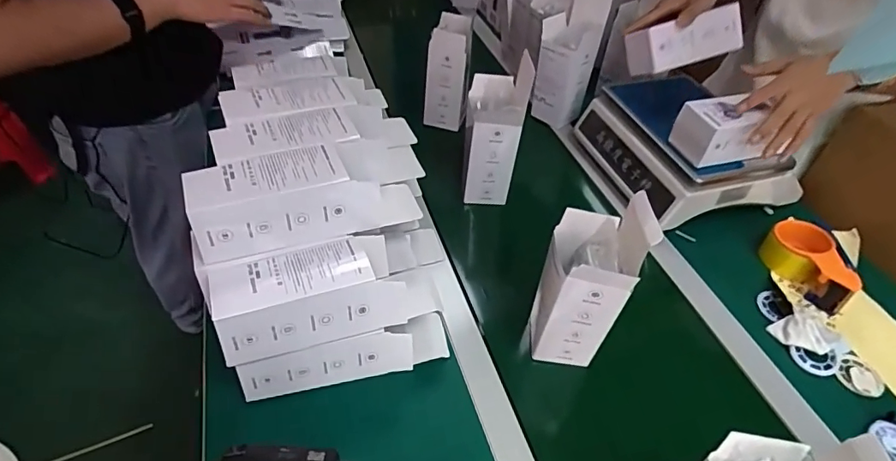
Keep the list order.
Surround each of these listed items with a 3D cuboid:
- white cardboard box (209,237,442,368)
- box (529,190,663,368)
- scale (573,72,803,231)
[{"bbox_3d":[-0.133,0.067,0.554,0.232,0.078,0.086,-13,49,-15],"label":"white cardboard box"},{"bbox_3d":[0.157,0.056,0.573,0.081,0.232,0.083,11,47,7],"label":"box"},{"bbox_3d":[0.414,-0.158,0.859,0.273,0.110,0.284,-13,49,-15],"label":"scale"}]

